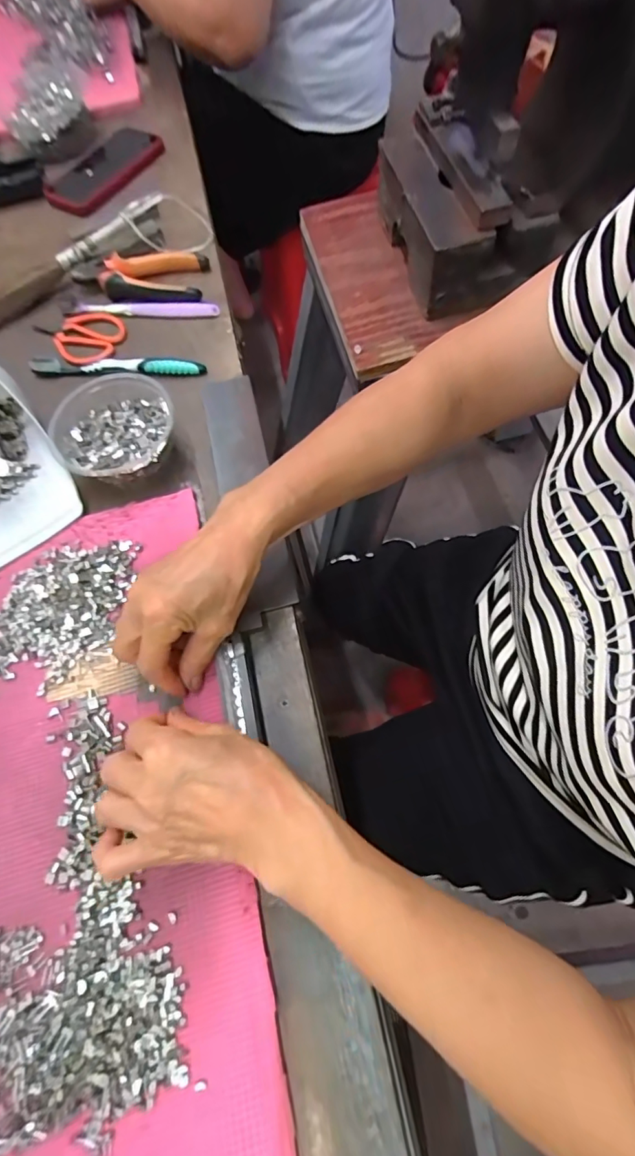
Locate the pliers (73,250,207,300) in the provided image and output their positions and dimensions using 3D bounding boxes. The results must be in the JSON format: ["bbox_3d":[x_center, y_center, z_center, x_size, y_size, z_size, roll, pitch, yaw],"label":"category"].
[{"bbox_3d":[-0.203,-0.346,0.559,0.153,0.020,0.083,3,67,8],"label":"pliers"}]

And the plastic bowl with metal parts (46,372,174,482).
[{"bbox_3d":[-0.179,-0.127,0.440,0.104,0.047,0.104,-2,67,5],"label":"plastic bowl with metal parts"}]

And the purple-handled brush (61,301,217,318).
[{"bbox_3d":[-0.197,-0.301,0.541,0.175,0.016,0.018,4,67,8],"label":"purple-handled brush"}]

